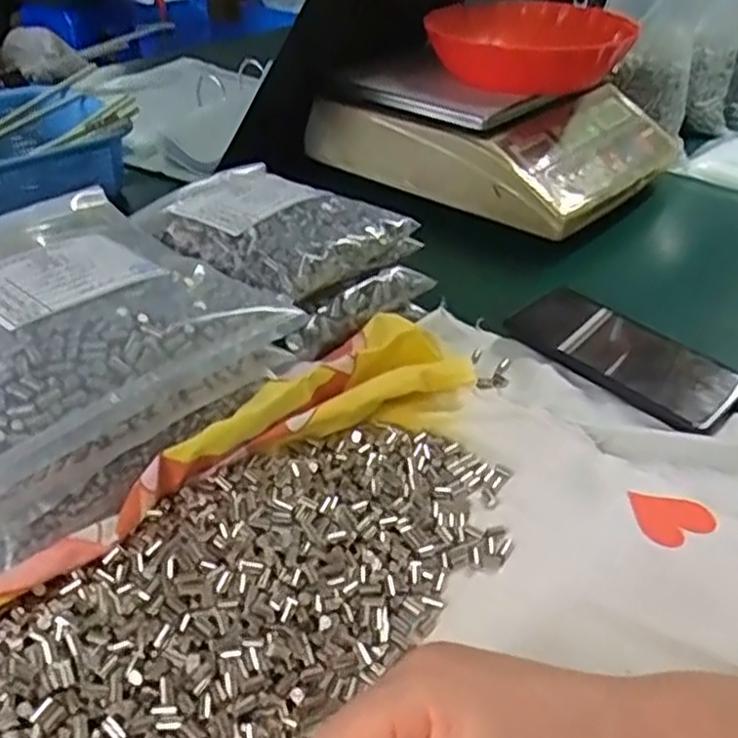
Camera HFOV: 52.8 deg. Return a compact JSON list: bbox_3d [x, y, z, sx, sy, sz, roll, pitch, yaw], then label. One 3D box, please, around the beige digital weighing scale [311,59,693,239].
[{"bbox_3d":[0.135,-0.260,0.797,0.320,0.096,0.260,26,43,28],"label":"beige digital weighing scale"}]

